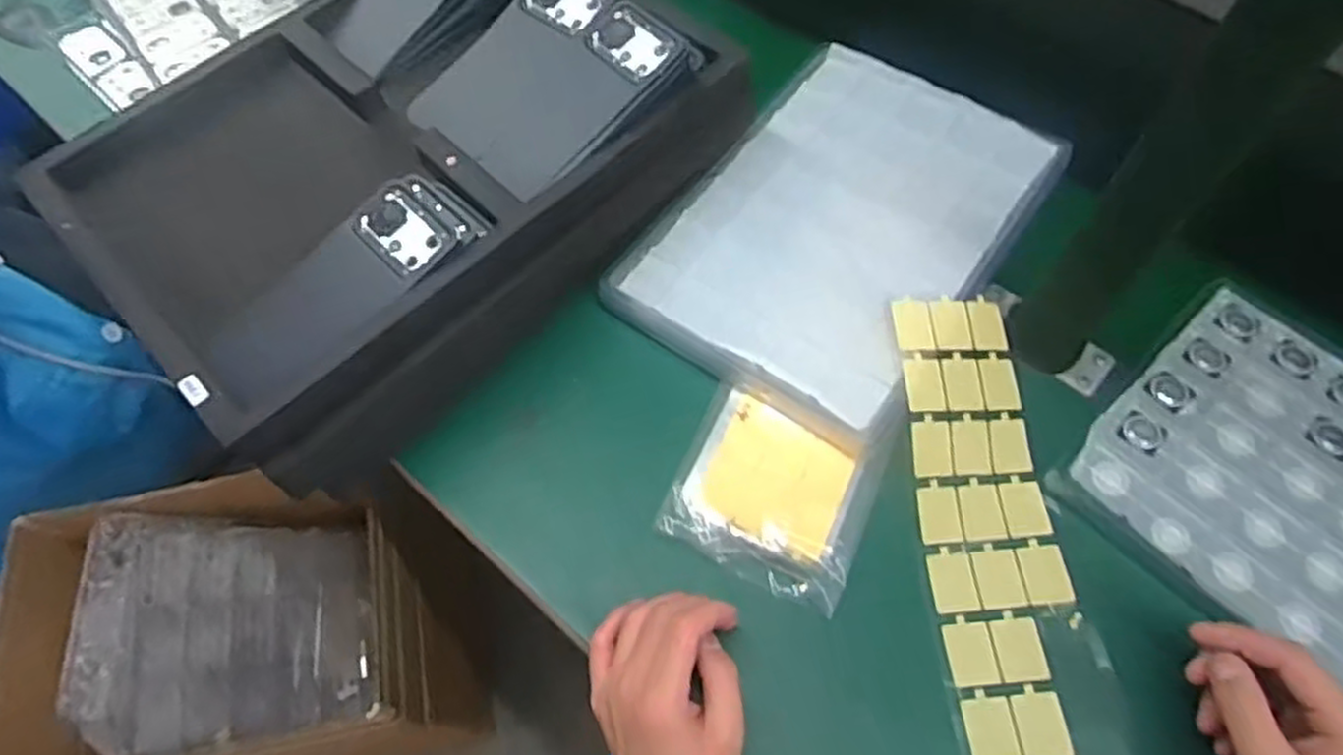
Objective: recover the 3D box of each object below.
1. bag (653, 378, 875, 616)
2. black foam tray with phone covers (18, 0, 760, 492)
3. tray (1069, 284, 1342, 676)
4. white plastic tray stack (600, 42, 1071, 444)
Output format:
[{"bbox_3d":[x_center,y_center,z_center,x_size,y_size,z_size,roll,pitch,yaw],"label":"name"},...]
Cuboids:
[{"bbox_3d":[0.064,0.069,0.491,0.115,0.012,0.119,18,64,11],"label":"bag"},{"bbox_3d":[-0.193,-0.169,0.564,0.420,0.108,0.307,-42,68,-18],"label":"black foam tray with phone covers"},{"bbox_3d":[0.433,0.092,0.477,0.219,0.008,0.299,-40,68,-18],"label":"tray"},{"bbox_3d":[0.129,-0.121,0.581,0.221,0.030,0.317,34,68,18],"label":"white plastic tray stack"}]

